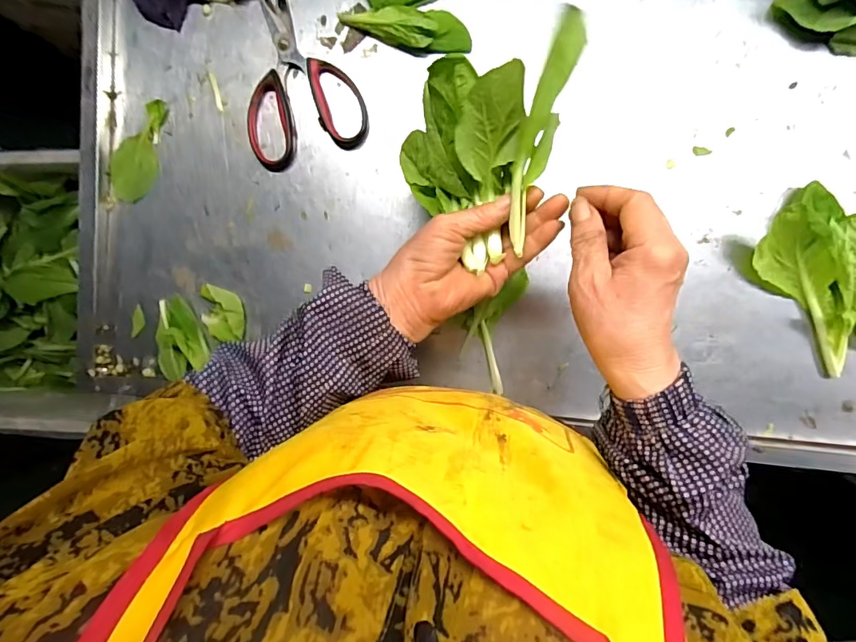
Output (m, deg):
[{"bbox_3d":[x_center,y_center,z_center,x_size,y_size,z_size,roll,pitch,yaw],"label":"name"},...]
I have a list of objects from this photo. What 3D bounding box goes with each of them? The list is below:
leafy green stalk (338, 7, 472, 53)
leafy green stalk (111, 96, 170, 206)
[{"bbox_3d":[-0.023,-0.280,0.460,0.126,0.022,0.033,10,93,3],"label":"leafy green stalk"},{"bbox_3d":[-0.297,-0.175,0.494,0.043,0.013,0.104,16,93,3],"label":"leafy green stalk"}]

